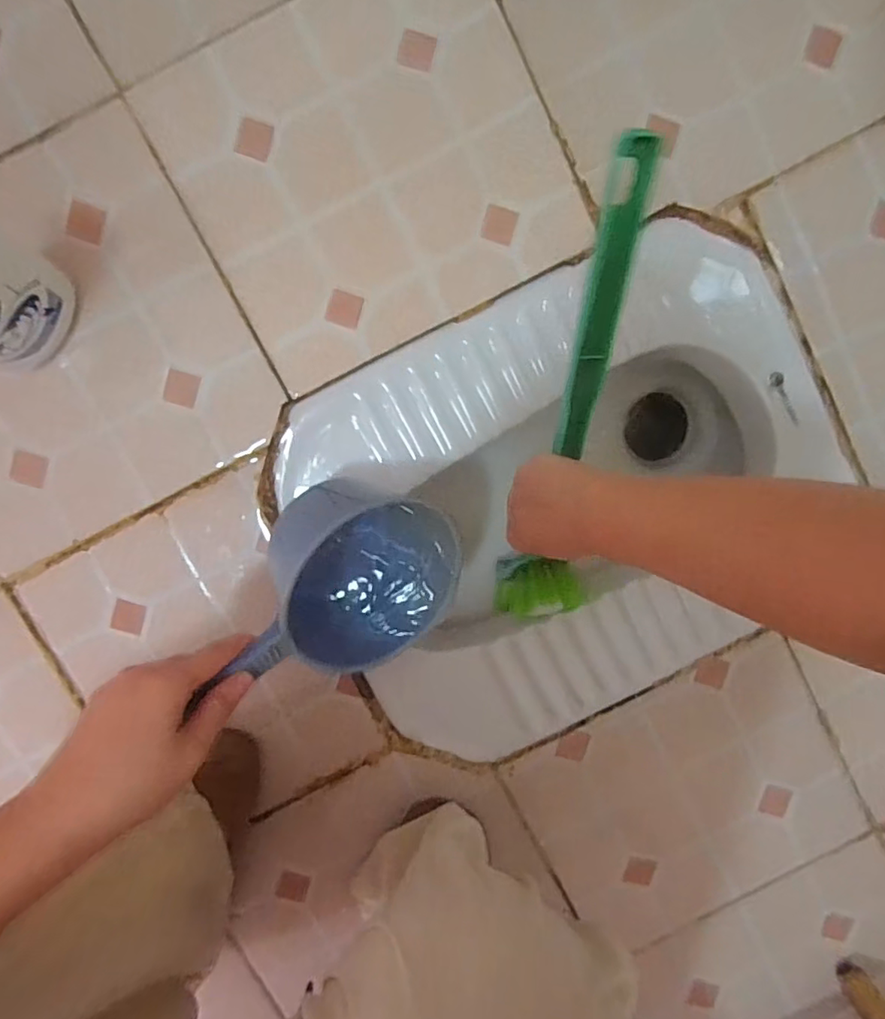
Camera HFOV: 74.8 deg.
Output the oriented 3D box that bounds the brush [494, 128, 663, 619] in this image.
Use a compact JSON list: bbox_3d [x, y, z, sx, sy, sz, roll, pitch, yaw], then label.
[{"bbox_3d":[0.101,-0.056,0.450,0.068,0.065,0.403,2,130,-3],"label":"brush"}]

